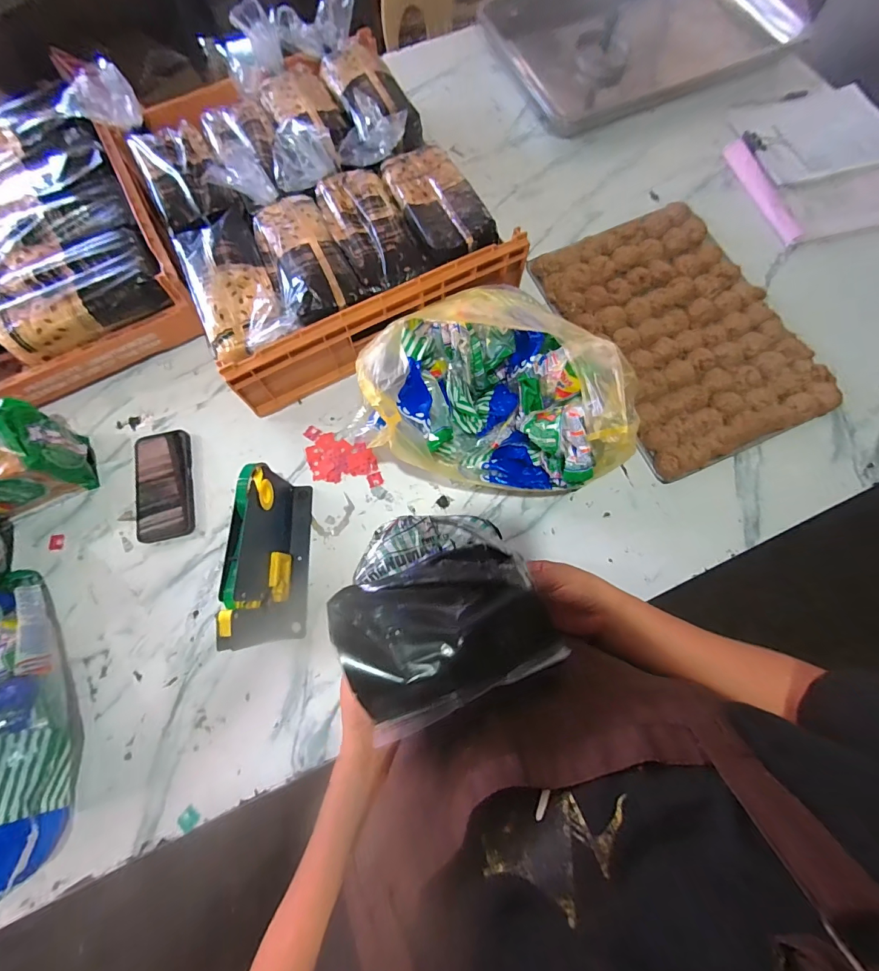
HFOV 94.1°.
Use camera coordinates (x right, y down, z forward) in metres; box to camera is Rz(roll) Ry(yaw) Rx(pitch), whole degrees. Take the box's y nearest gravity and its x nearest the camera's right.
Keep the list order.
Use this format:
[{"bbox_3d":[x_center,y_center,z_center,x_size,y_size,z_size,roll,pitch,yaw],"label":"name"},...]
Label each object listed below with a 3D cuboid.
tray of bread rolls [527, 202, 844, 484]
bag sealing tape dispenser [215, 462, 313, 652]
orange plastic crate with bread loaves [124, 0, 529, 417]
[{"bbox_3d":[0.385,-0.253,0.654,0.291,0.032,0.426,-23,74,-5],"label":"tray of bread rolls"},{"bbox_3d":[-0.210,0.086,0.521,0.043,0.146,0.217,-2,73,1],"label":"bag sealing tape dispenser"},{"bbox_3d":[-0.204,-0.464,0.660,0.467,0.159,0.543,-27,76,-7],"label":"orange plastic crate with bread loaves"}]

